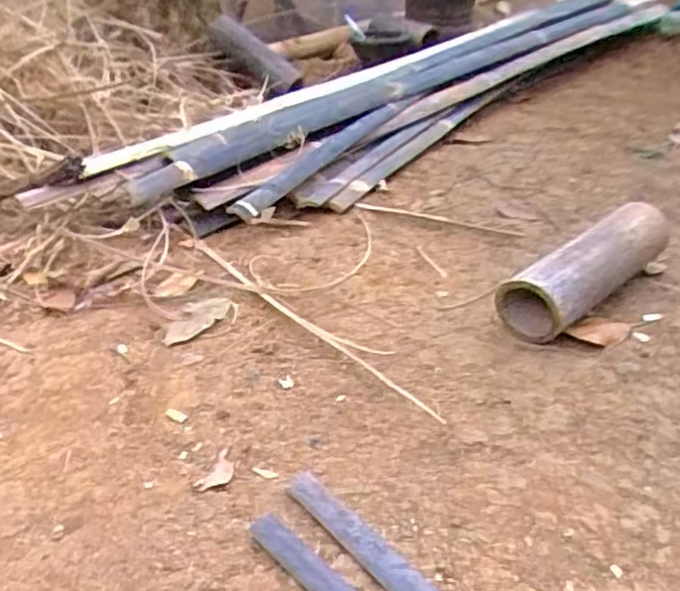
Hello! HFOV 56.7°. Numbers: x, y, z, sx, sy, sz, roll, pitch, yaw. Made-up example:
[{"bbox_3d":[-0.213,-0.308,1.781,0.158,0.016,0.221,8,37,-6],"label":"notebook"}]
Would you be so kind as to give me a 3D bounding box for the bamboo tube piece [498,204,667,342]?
[{"bbox_3d":[0.352,-0.036,0.888,0.285,0.097,0.097,-27,41,-30],"label":"bamboo tube piece"}]

